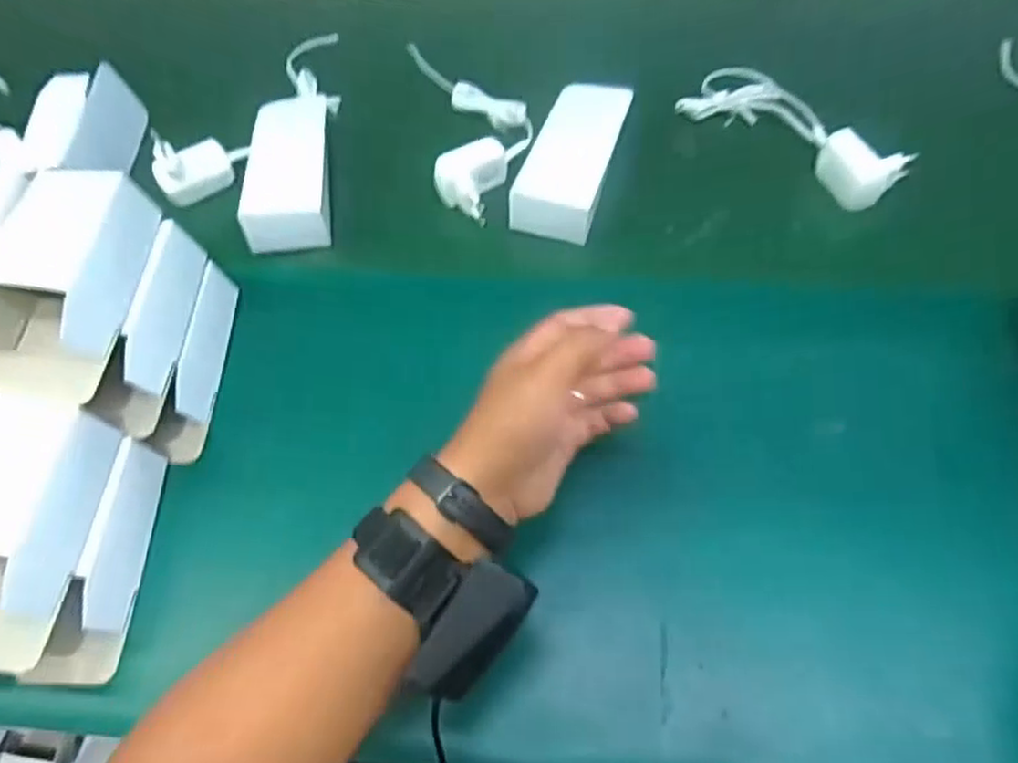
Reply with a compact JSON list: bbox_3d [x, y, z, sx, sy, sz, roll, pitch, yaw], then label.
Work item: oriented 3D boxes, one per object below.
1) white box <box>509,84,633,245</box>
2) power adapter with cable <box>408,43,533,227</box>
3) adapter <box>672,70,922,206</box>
[{"bbox_3d":[0.055,-0.184,0.586,0.072,0.044,0.155,13,62,12],"label":"white box"},{"bbox_3d":[-0.025,-0.225,0.629,0.099,0.055,0.227,-11,59,-2],"label":"power adapter with cable"},{"bbox_3d":[0.243,-0.220,0.595,0.077,0.031,0.190,-35,63,-15],"label":"adapter"}]

